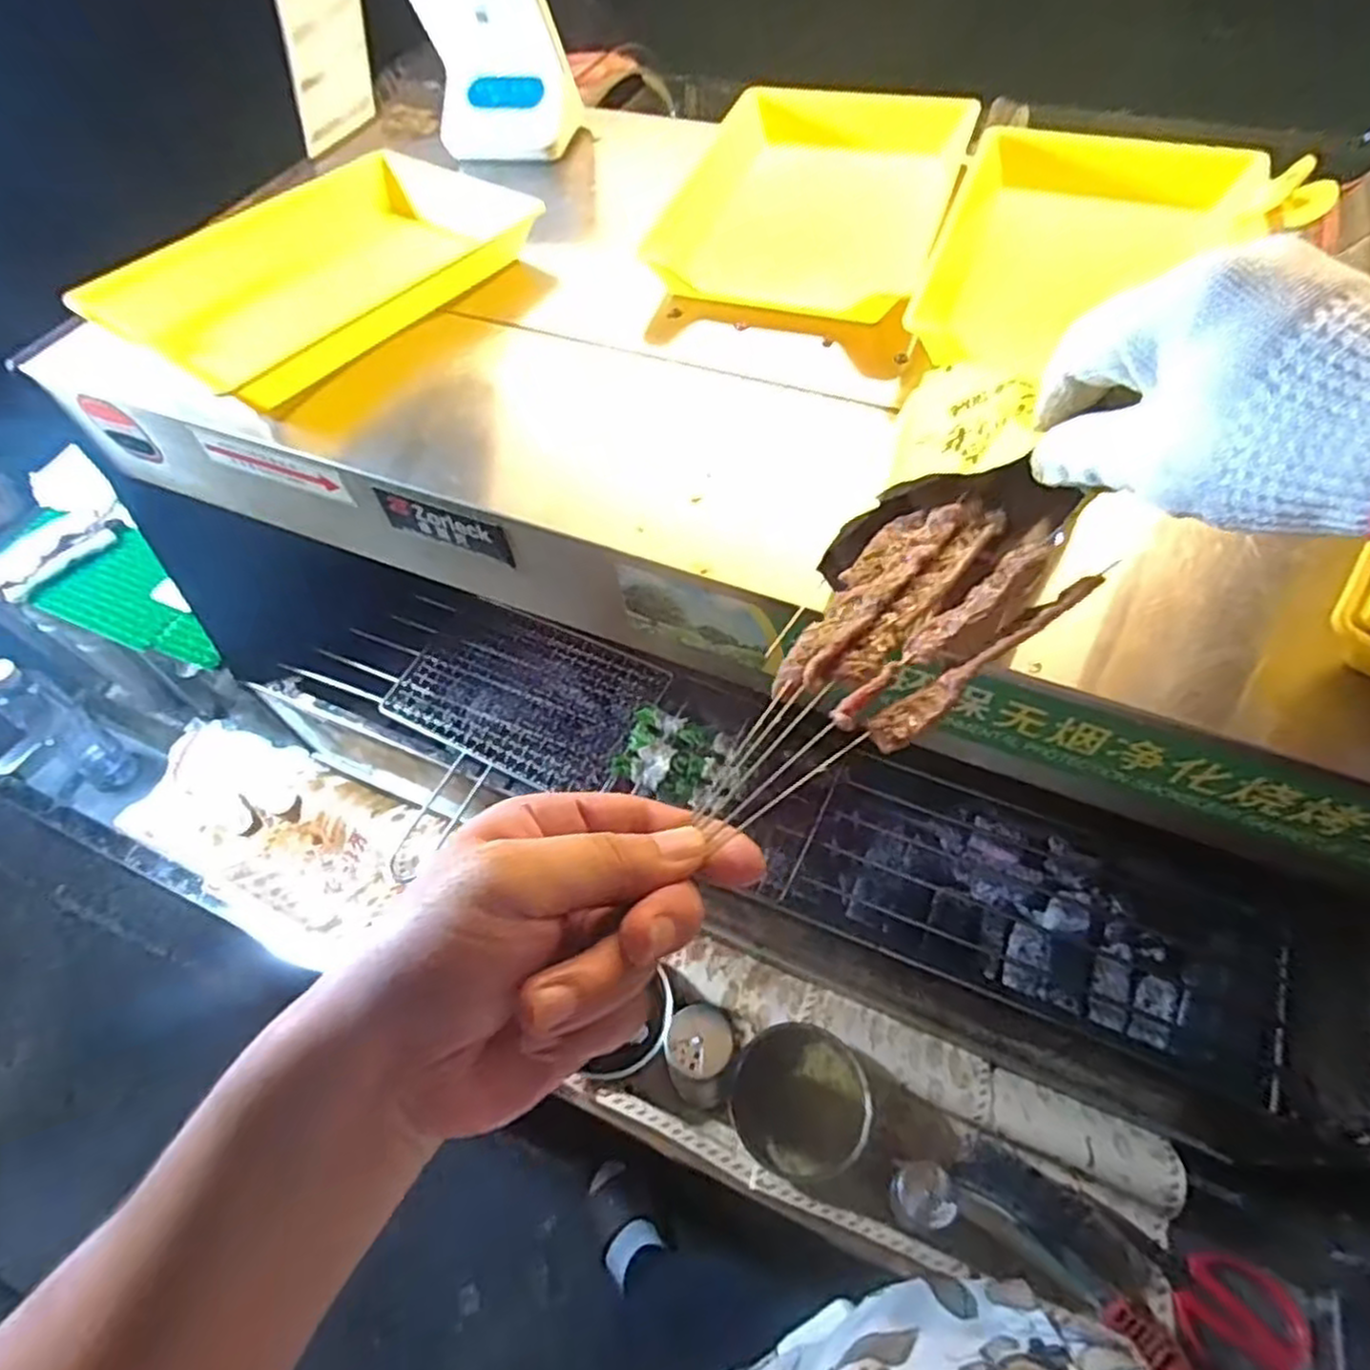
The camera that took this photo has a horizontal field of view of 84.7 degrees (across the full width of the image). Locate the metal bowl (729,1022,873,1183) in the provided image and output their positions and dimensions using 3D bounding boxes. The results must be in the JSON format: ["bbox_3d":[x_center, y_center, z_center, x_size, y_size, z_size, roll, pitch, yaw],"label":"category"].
[{"bbox_3d":[0.112,0.416,0.752,0.130,0.077,0.129,-1,56,2],"label":"metal bowl"}]

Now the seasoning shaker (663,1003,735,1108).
[{"bbox_3d":[0.015,0.356,0.716,0.055,0.123,0.067,-3,56,1],"label":"seasoning shaker"}]

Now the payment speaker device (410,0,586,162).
[{"bbox_3d":[-0.166,-0.552,0.668,0.128,0.139,0.064,-2,56,2],"label":"payment speaker device"}]

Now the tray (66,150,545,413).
[{"bbox_3d":[-0.279,-0.328,0.590,0.200,0.042,0.305,34,64,23],"label":"tray"}]

